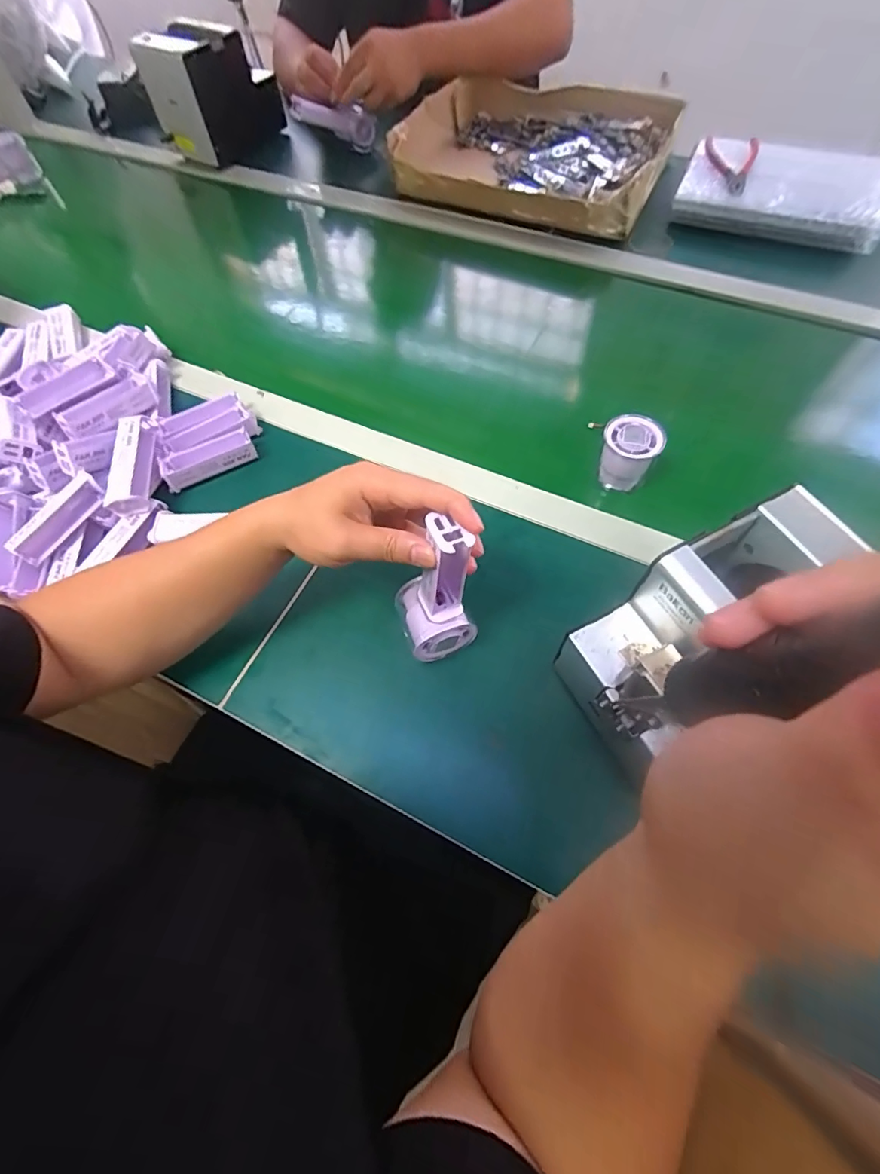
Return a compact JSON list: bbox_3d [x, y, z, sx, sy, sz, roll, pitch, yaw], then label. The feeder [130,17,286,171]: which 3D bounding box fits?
[{"bbox_3d":[-0.397,-0.864,0.858,0.133,0.154,0.181,27,67,16],"label":"feeder"}]

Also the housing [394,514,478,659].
[{"bbox_3d":[-0.003,0.001,0.391,0.044,0.148,0.065,-27,64,-24],"label":"housing"}]

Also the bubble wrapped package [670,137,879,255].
[{"bbox_3d":[0.489,-0.569,0.713,0.264,0.052,0.181,20,65,13],"label":"bubble wrapped package"}]

